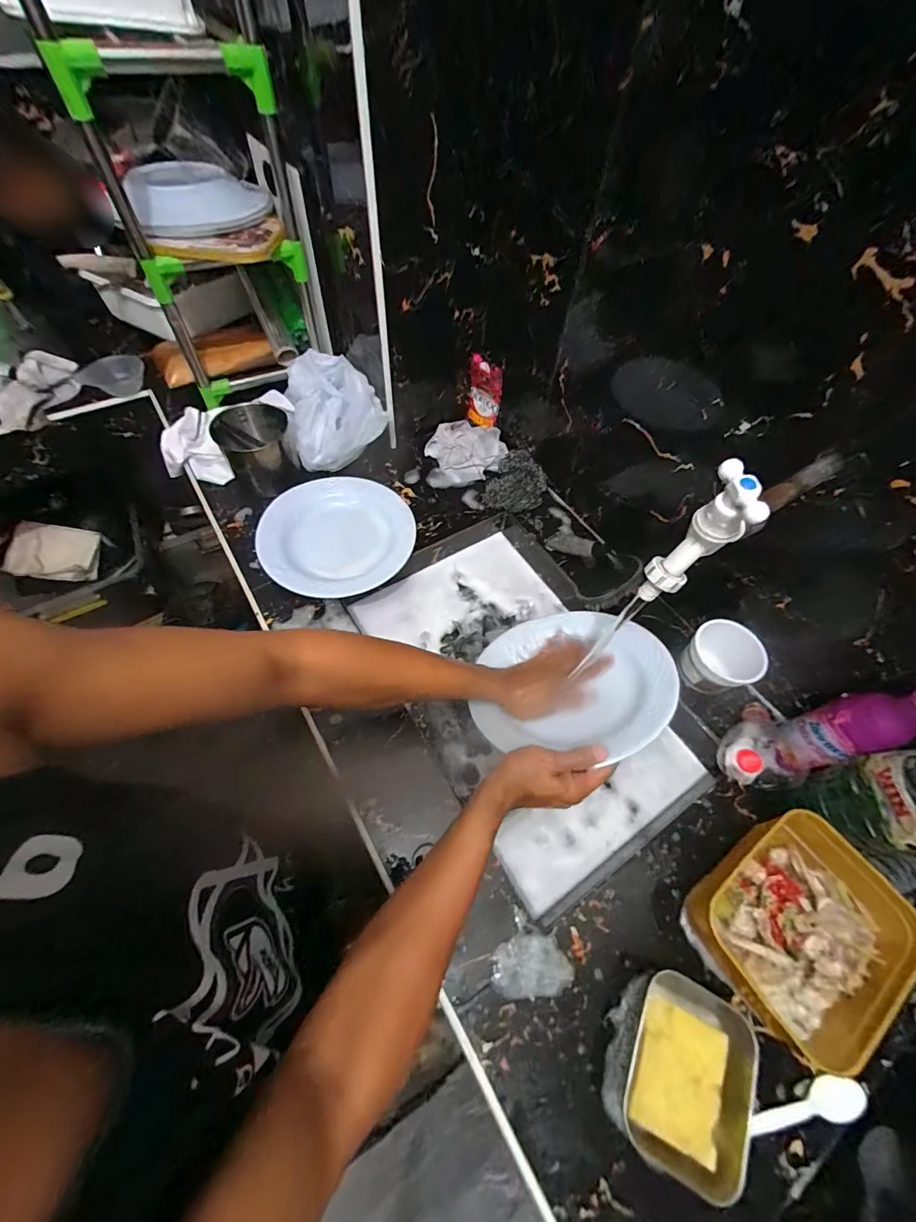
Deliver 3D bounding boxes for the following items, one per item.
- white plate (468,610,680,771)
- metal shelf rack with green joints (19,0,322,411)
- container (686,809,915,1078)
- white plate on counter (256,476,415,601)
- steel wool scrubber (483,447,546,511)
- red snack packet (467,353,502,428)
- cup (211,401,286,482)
[{"bbox_3d":[0.144,0.088,0.554,0.237,0.039,0.236,-13,39,12],"label":"white plate"},{"bbox_3d":[-0.380,-0.610,0.684,0.245,0.422,0.241,-14,62,-11],"label":"metal shelf rack with green joints"},{"bbox_3d":[0.370,0.333,0.465,0.196,0.071,0.162,-33,67,-20],"label":"container"},{"bbox_3d":[-0.198,-0.125,0.718,0.245,0.035,0.246,1,60,-2],"label":"white plate on counter"},{"bbox_3d":[0.107,-0.237,0.787,0.106,0.061,0.116,12,60,4],"label":"steel wool scrubber"},{"bbox_3d":[0.051,-0.427,0.840,0.065,0.113,0.023,28,63,13],"label":"red snack packet"},{"bbox_3d":[-0.350,-0.279,0.760,0.114,0.120,0.117,-9,61,-8],"label":"cup"}]

